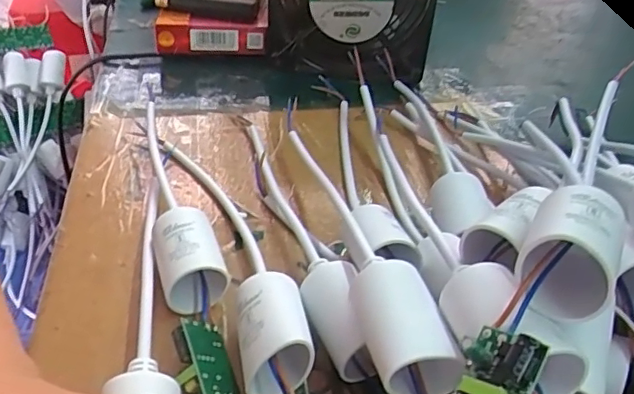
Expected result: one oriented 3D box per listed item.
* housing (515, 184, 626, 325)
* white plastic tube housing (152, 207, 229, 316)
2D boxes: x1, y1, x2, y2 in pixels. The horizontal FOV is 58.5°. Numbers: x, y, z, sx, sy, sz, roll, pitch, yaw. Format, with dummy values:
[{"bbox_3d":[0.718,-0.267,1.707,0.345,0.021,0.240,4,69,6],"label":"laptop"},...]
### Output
[{"bbox_3d":[0.079,0.015,0.175,0.026,0.024,0.041,20,42,21],"label":"housing"},{"bbox_3d":[-0.060,0.027,0.256,0.026,0.027,0.043,-16,42,-22],"label":"white plastic tube housing"}]

